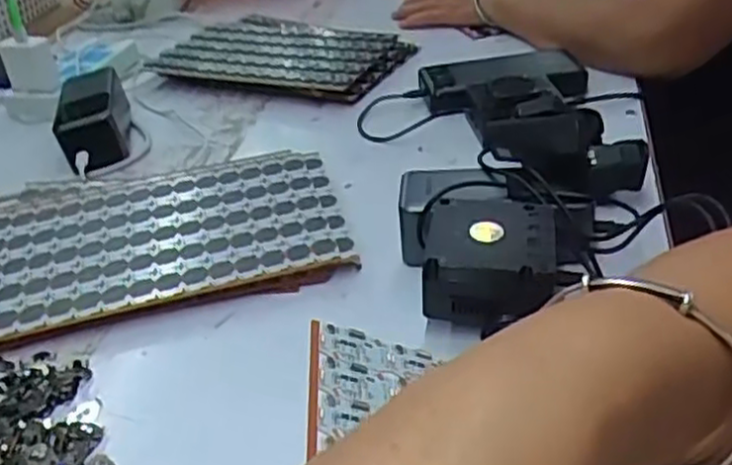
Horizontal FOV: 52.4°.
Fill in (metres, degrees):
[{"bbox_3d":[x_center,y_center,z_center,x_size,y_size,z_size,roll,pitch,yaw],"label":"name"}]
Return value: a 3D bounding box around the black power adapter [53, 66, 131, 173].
[{"bbox_3d":[-0.271,-0.118,0.738,0.061,0.044,0.150,-13,35,-11],"label":"black power adapter"}]

